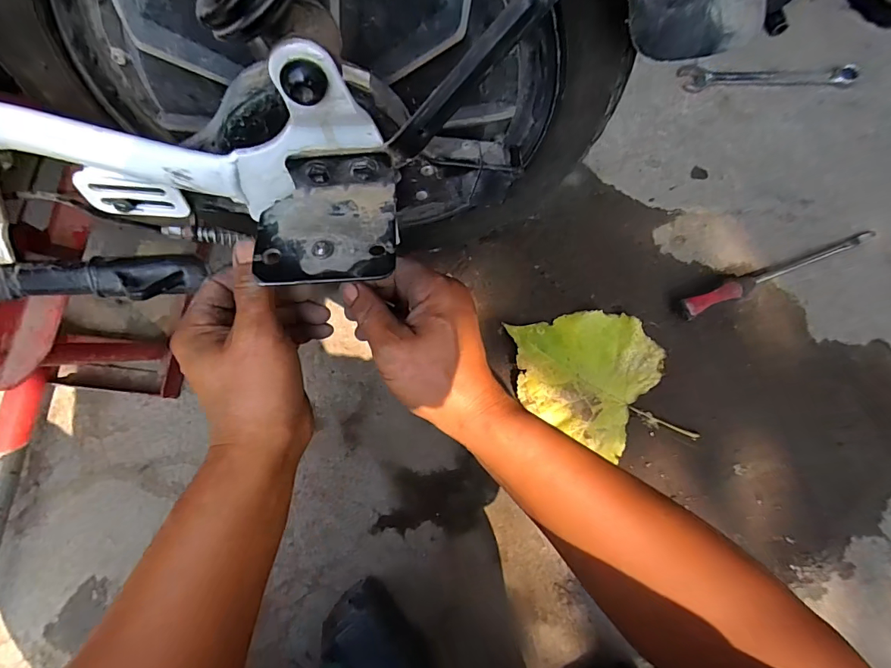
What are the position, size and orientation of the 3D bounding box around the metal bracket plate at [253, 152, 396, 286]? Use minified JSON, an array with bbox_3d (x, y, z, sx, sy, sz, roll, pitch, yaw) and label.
[{"bbox_3d":[-0.057,-0.059,0.216,0.065,0.016,0.073,-3,78,-2],"label":"metal bracket plate"}]

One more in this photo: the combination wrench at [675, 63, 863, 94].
[{"bbox_3d":[0.455,-0.367,0.631,0.238,0.007,0.036,1,87,7],"label":"combination wrench"}]

